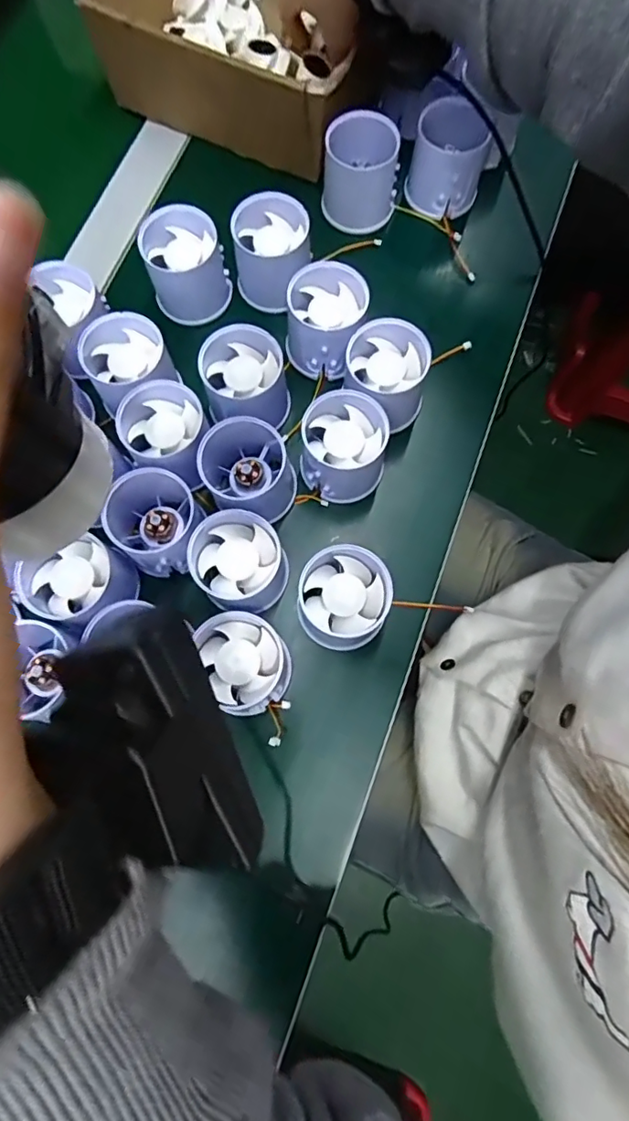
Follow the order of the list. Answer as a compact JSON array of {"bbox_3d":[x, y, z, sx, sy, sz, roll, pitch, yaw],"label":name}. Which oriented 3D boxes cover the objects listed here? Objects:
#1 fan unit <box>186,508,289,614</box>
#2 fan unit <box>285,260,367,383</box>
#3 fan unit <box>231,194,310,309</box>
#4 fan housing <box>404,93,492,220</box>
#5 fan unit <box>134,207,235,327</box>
[{"bbox_3d":[-0.045,0.002,0.329,0.053,0.048,0.051,0,76,0],"label":"fan unit"},{"bbox_3d":[0.007,-0.159,0.363,0.050,0.048,0.050,12,76,3],"label":"fan unit"},{"bbox_3d":[-0.029,-0.213,0.377,0.051,0.046,0.051,-6,76,-1],"label":"fan unit"},{"bbox_3d":[0.095,-0.291,0.395,0.057,0.057,0.046,7,76,2],"label":"fan housing"},{"bbox_3d":[-0.088,-0.204,0.377,0.052,0.050,0.050,-15,76,-4],"label":"fan unit"}]

